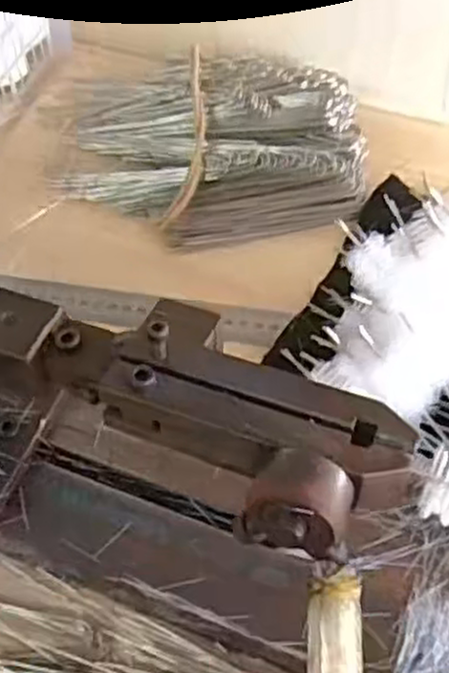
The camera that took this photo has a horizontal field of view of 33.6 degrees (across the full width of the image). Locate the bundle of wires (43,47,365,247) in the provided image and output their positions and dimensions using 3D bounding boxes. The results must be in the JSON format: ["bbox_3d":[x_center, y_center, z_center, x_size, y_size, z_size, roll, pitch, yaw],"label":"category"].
[{"bbox_3d":[-0.016,-0.149,0.553,0.237,0.044,0.181,5,55,7],"label":"bundle of wires"}]

